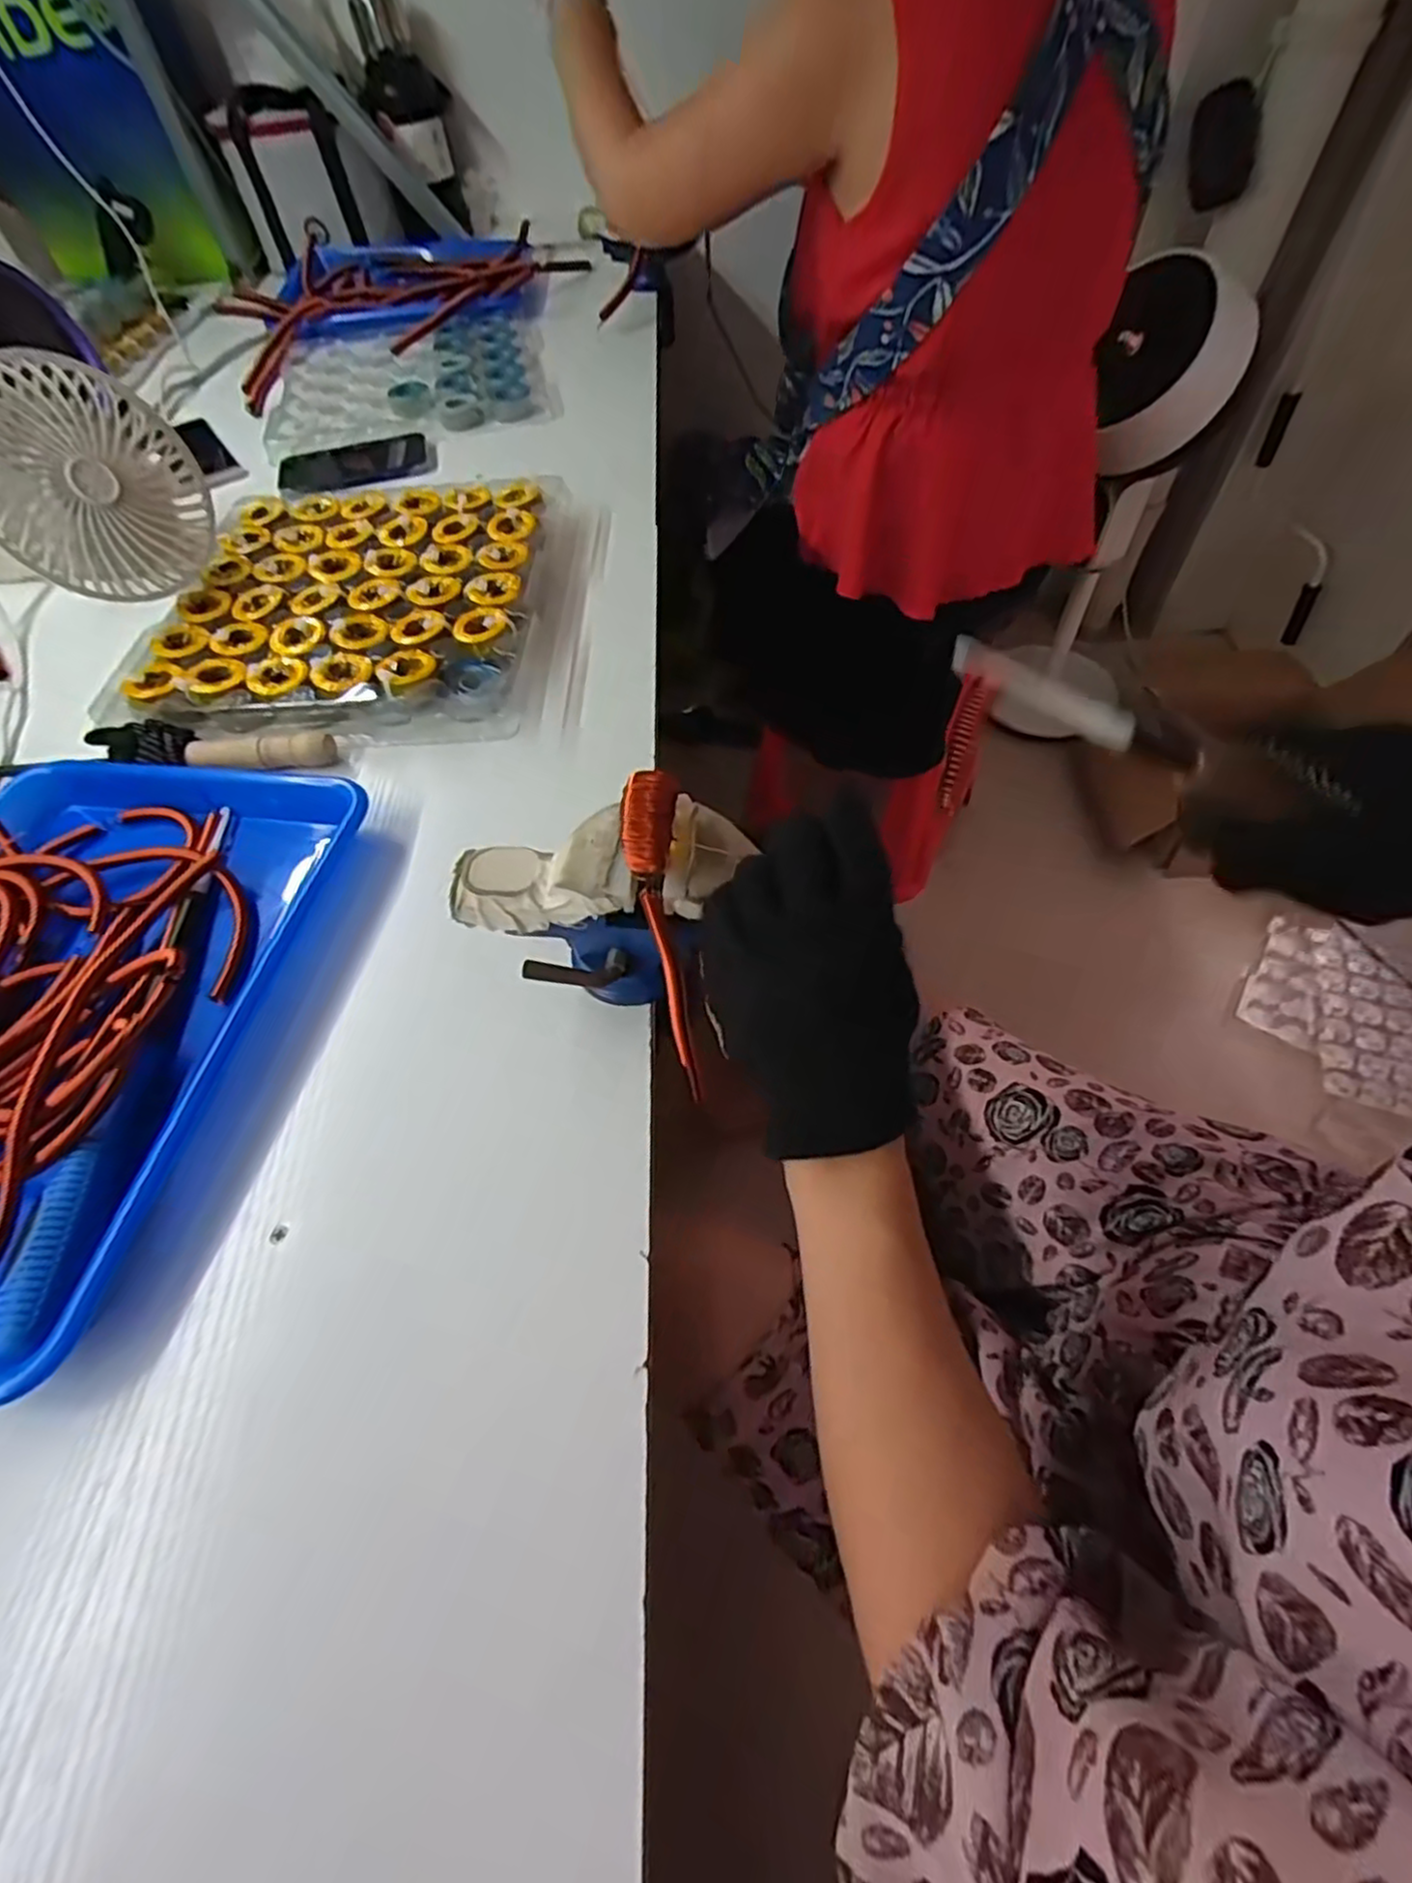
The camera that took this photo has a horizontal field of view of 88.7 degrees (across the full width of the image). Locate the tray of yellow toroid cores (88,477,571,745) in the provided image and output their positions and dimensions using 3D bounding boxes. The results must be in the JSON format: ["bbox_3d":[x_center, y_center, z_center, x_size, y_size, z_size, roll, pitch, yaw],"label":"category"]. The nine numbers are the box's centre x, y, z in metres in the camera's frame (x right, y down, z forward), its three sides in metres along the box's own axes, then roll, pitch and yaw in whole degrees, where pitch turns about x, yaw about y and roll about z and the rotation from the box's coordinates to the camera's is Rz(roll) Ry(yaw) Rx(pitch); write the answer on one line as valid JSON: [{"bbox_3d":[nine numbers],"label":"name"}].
[{"bbox_3d":[-0.269,-0.271,0.565,0.286,0.029,0.291,1,57,4],"label":"tray of yellow toroid cores"}]

